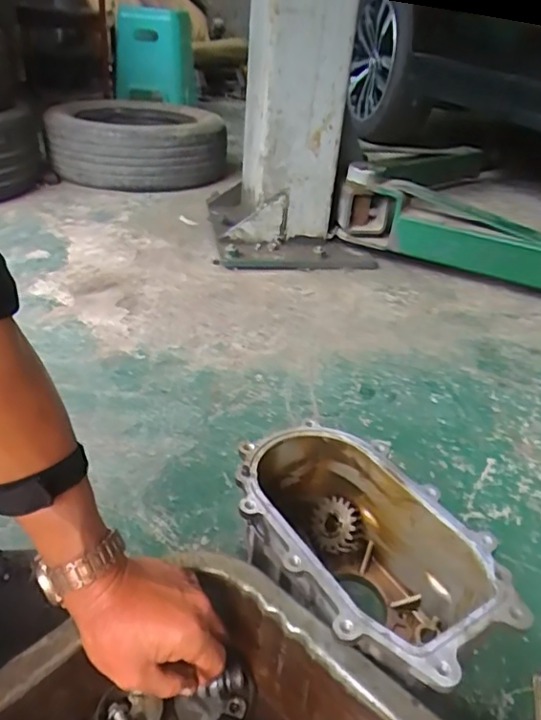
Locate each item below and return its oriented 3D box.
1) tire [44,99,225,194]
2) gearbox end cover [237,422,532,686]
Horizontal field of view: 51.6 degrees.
[{"bbox_3d":[-0.429,-0.682,1.764,0.505,0.192,0.616,-6,34,-16],"label":"tire"},{"bbox_3d":[0.076,0.189,0.518,0.154,0.124,0.264,-17,37,-29],"label":"gearbox end cover"}]

